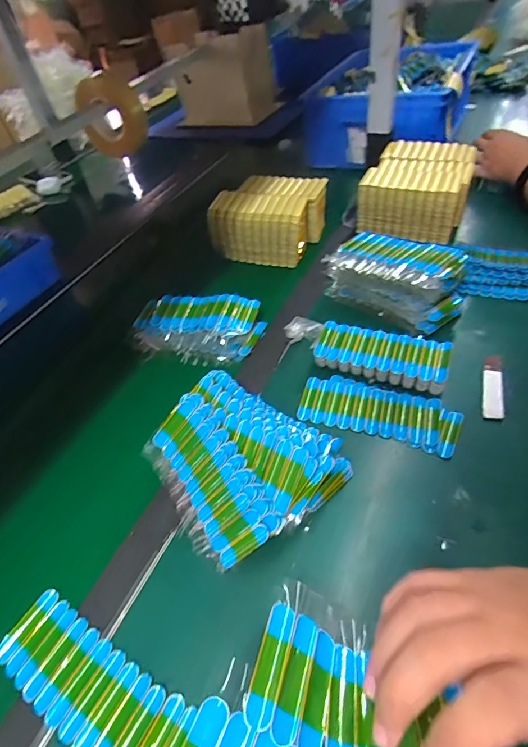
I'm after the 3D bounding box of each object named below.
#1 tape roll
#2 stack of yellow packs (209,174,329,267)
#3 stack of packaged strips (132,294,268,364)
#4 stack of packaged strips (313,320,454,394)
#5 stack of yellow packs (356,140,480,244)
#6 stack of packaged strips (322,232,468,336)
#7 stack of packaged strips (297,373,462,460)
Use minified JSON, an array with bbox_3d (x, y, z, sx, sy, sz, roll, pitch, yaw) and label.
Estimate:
[{"bbox_3d":[-0.329,-0.562,0.905,0.164,0.161,0.044,19,55,25],"label":"tape roll"},{"bbox_3d":[0.014,-0.283,0.736,0.166,0.091,0.167,11,51,18],"label":"stack of yellow packs"},{"bbox_3d":[-0.098,-0.067,0.585,0.182,0.043,0.100,7,50,15],"label":"stack of packaged strips"},{"bbox_3d":[0.143,-0.023,0.503,0.154,0.030,0.058,13,52,21],"label":"stack of packaged strips"},{"bbox_3d":[0.287,-0.346,0.749,0.163,0.084,0.230,16,53,23],"label":"stack of yellow packs"},{"bbox_3d":[0.182,-0.133,0.564,0.177,0.081,0.092,31,59,31],"label":"stack of packaged strips"},{"bbox_3d":[0.130,0.042,0.471,0.172,0.012,0.070,12,52,21],"label":"stack of packaged strips"}]

